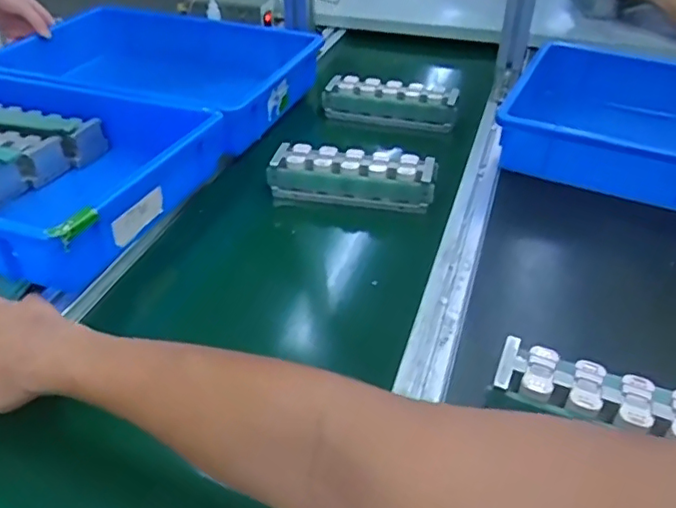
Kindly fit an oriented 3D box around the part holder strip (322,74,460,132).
[{"bbox_3d":[0.076,-0.223,0.864,0.196,0.057,0.054,11,39,14],"label":"part holder strip"}]

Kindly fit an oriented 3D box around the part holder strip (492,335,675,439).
[{"bbox_3d":[0.208,0.108,0.411,0.189,0.023,0.055,18,39,19],"label":"part holder strip"}]

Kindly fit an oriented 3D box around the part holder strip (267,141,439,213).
[{"bbox_3d":[0.019,-0.092,0.701,0.196,0.054,0.061,11,37,10],"label":"part holder strip"}]

